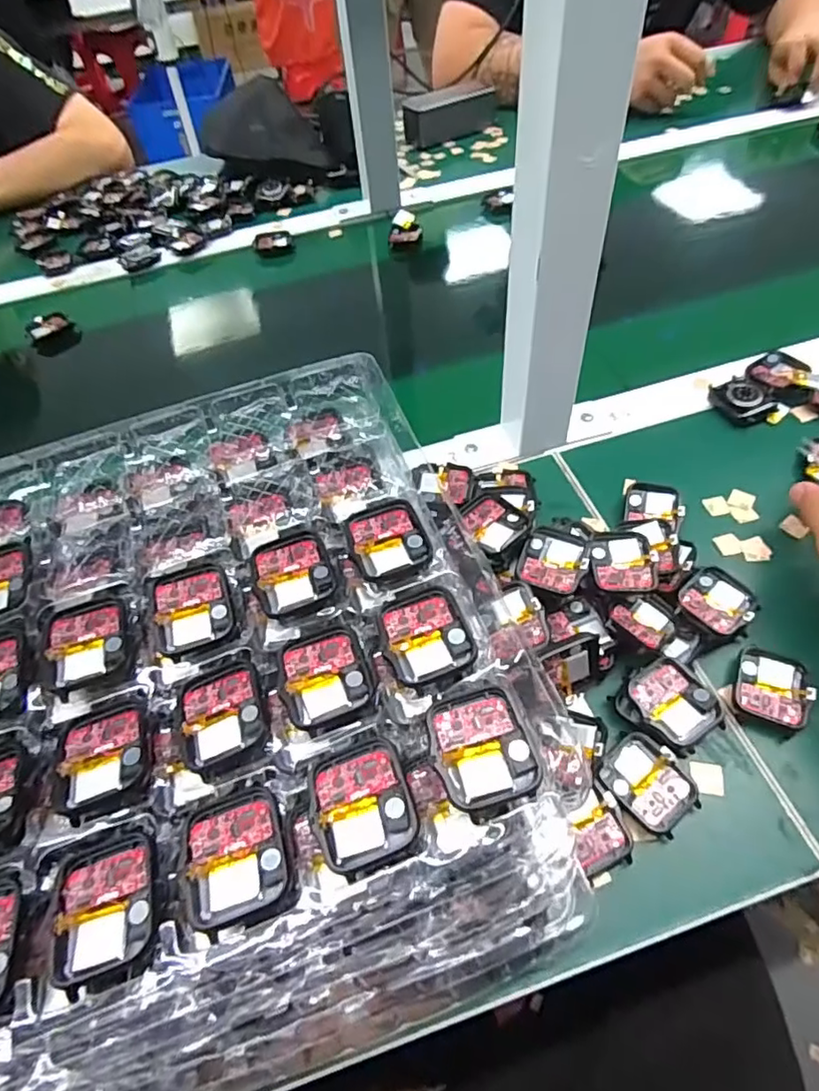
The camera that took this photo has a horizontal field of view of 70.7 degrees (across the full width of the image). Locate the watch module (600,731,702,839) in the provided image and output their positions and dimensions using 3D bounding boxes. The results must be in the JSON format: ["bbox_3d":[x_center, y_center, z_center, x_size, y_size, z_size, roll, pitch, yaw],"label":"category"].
[{"bbox_3d":[0.123,0.122,0.298,0.037,0.008,0.045,-40,60,-21],"label":"watch module"}]

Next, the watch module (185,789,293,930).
[{"bbox_3d":[-0.064,0.115,0.215,0.036,0.006,0.041,-19,54,-8],"label":"watch module"}]

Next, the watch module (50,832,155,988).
[{"bbox_3d":[-0.110,0.128,0.209,0.036,0.007,0.045,-15,54,-6],"label":"watch module"}]

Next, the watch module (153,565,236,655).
[{"bbox_3d":[-0.103,0.028,0.274,0.035,0.007,0.041,-16,54,-6],"label":"watch module"}]

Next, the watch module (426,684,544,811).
[{"bbox_3d":[0.028,0.077,0.224,0.036,0.006,0.042,-19,54,-8],"label":"watch module"}]

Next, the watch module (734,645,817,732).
[{"bbox_3d":[0.202,0.079,0.323,0.036,0.010,0.041,15,57,16],"label":"watch module"}]

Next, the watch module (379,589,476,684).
[{"bbox_3d":[0.007,0.039,0.258,0.037,0.005,0.042,-17,54,-7],"label":"watch module"}]

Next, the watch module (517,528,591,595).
[{"bbox_3d":[0.086,0.007,0.344,0.037,0.005,0.040,15,57,16],"label":"watch module"}]

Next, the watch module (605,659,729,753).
[{"bbox_3d":[0.141,0.085,0.313,0.043,0.015,0.047,-39,59,-21],"label":"watch module"}]

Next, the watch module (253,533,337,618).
[{"bbox_3d":[-0.057,0.013,0.283,0.036,0.005,0.042,-18,54,-8],"label":"watch module"}]

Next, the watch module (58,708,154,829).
[{"bbox_3d":[-0.127,0.087,0.238,0.037,0.007,0.042,-19,54,-8],"label":"watch module"}]

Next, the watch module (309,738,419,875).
[{"bbox_3d":[-0.018,0.098,0.220,0.036,0.007,0.042,-18,54,-8],"label":"watch module"}]

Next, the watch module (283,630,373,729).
[{"bbox_3d":[-0.037,0.056,0.253,0.037,0.004,0.040,-17,54,-7],"label":"watch module"}]

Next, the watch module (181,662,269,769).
[{"bbox_3d":[-0.079,0.071,0.246,0.035,0.006,0.040,-17,54,-7],"label":"watch module"}]

